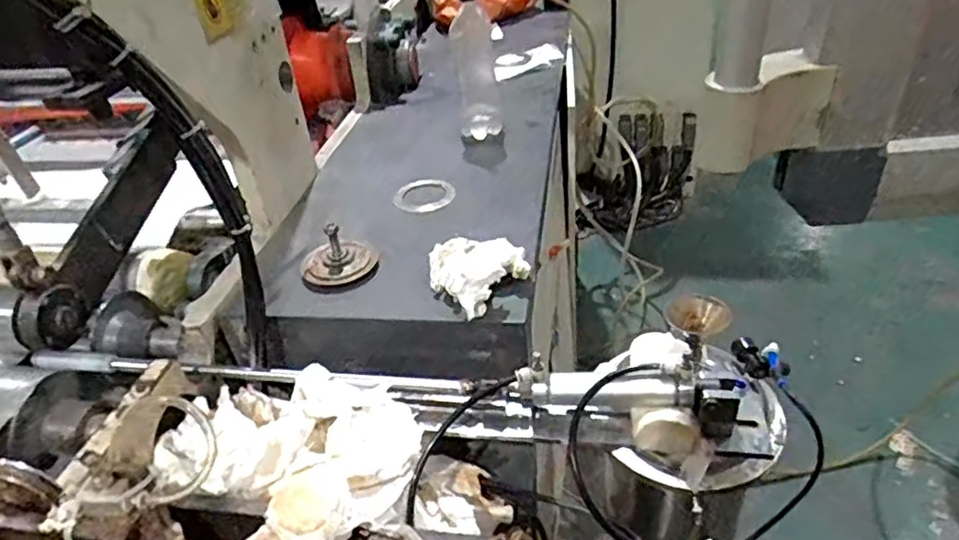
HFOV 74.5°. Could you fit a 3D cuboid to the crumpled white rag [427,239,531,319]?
[{"bbox_3d":[-0.013,0.004,0.780,0.109,0.051,0.112,24,45,34],"label":"crumpled white rag"}]

